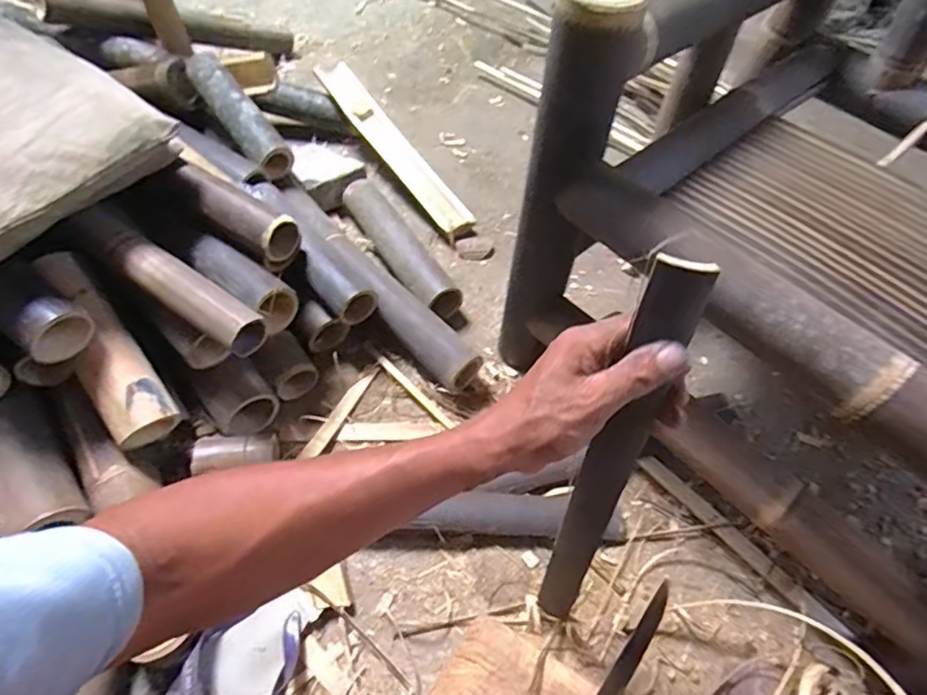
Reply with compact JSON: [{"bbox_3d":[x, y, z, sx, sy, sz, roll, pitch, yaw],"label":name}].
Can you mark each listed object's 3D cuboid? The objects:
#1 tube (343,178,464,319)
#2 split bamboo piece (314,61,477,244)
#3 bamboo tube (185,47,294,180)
[{"bbox_3d":[-0.109,-0.169,0.913,0.054,0.057,0.307,-28,60,-22],"label":"tube"},{"bbox_3d":[-0.125,-0.366,1.051,0.070,0.036,0.439,-32,76,-24],"label":"split bamboo piece"},{"bbox_3d":[-0.375,-0.391,0.934,0.069,0.062,0.250,-36,88,-26],"label":"bamboo tube"}]

